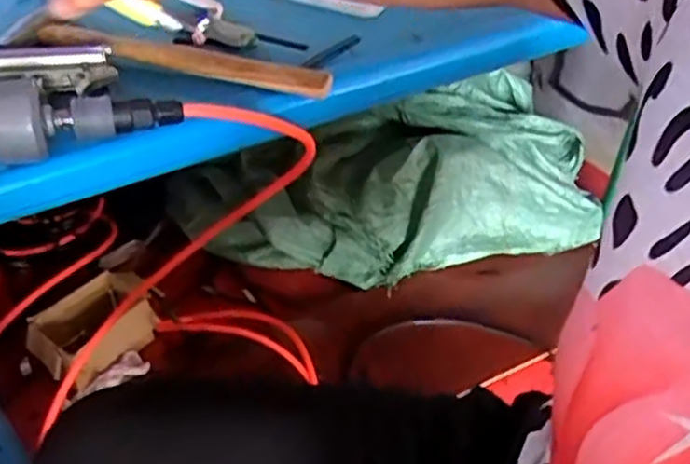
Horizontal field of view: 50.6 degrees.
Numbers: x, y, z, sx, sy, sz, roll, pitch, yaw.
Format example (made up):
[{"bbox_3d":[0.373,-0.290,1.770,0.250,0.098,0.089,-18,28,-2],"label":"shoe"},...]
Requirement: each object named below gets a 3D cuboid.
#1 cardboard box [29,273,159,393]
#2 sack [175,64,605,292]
[{"bbox_3d":[-0.325,0.130,0.960,0.119,0.081,0.154,35,51,30],"label":"cardboard box"},{"bbox_3d":[0.075,-0.053,1.096,0.593,0.207,0.240,-15,45,-19],"label":"sack"}]

